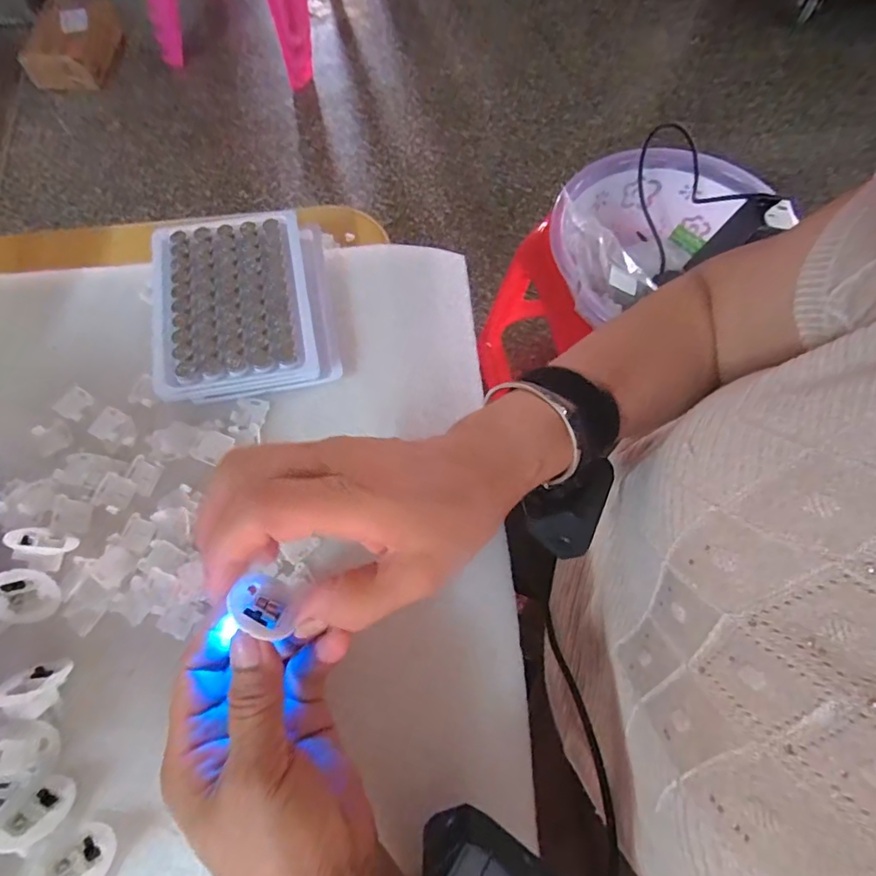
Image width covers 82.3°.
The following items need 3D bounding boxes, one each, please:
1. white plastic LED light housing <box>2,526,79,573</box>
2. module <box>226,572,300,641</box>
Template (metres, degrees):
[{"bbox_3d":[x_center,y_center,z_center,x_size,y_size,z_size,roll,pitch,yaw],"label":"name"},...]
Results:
[{"bbox_3d":[-0.221,0.061,0.277,0.029,0.028,0.016,24,89,5],"label":"white plastic LED light housing"},{"bbox_3d":[-0.076,0.075,0.224,0.030,0.034,0.004,35,106,-1],"label":"module"}]

